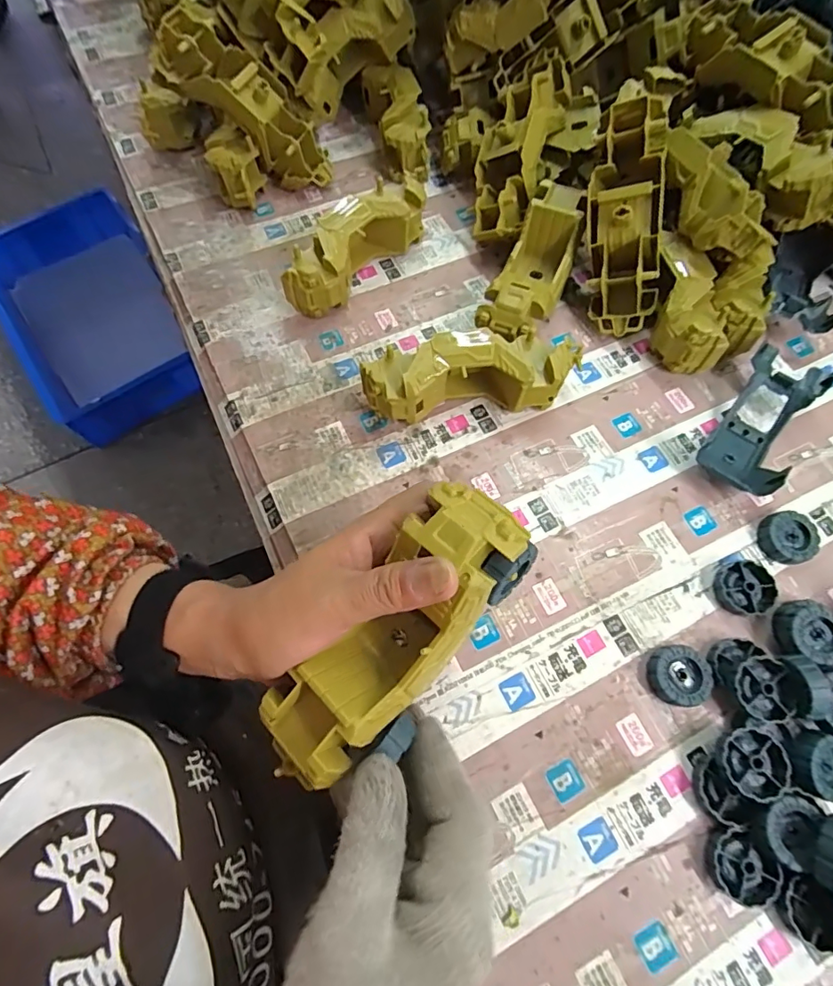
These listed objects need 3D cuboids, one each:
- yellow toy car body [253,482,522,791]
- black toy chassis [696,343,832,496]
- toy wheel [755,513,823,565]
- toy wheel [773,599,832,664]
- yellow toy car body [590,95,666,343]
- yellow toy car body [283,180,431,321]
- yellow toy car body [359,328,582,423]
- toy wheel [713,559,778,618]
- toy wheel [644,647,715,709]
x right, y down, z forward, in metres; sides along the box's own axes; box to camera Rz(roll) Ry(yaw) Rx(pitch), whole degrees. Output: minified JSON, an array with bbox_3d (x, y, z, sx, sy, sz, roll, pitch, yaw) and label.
[{"bbox_3d":[-0.013,0.076,0.253,0.054,0.051,0.174,39,94,15],"label":"yellow toy car body"},{"bbox_3d":[0.275,-0.056,0.396,0.055,0.034,0.130,34,72,13],"label":"black toy chassis"},{"bbox_3d":[0.278,0.033,0.370,0.041,0.014,0.036,-14,68,-6],"label":"toy wheel"},{"bbox_3d":[0.266,0.095,0.338,0.036,0.024,0.040,12,68,5],"label":"toy wheel"},{"bbox_3d":[0.176,-0.233,0.411,0.061,0.047,0.166,-1,101,0],"label":"yellow toy car body"},{"bbox_3d":[-0.052,-0.229,0.458,0.051,0.059,0.168,37,72,14],"label":"yellow toy car body"},{"bbox_3d":[0.045,-0.092,0.399,0.171,0.059,0.047,-7,68,-3],"label":"yellow toy car body"},{"bbox_3d":[0.234,0.069,0.355,0.039,0.012,0.038,0,67,0],"label":"toy wheel"},{"bbox_3d":[0.177,0.123,0.336,0.041,0.013,0.037,-15,68,-6],"label":"toy wheel"}]

